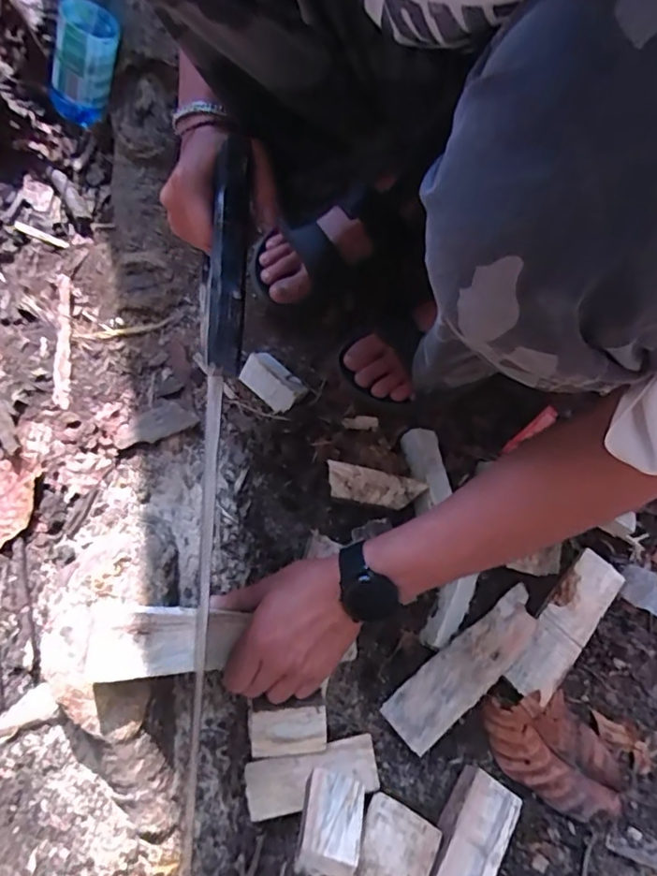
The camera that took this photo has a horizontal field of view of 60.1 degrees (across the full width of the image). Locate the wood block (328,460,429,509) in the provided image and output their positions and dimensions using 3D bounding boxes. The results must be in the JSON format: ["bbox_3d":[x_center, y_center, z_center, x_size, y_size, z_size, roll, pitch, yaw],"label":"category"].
[{"bbox_3d":[0.044,0.049,0.561,0.093,0.015,0.035,12,71,3],"label":"wood block"}]

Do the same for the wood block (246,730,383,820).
[{"bbox_3d":[-0.013,0.280,0.470,0.106,0.022,0.040,-11,71,-5],"label":"wood block"}]

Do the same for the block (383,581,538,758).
[{"bbox_3d":[0.125,0.200,0.504,0.167,0.022,0.050,-37,75,-13],"label":"block"}]

